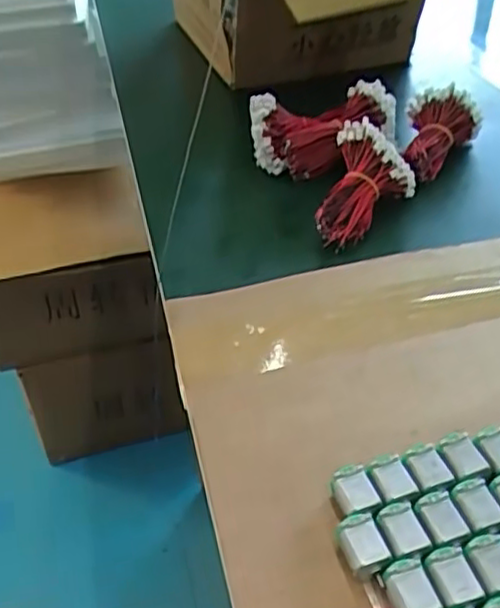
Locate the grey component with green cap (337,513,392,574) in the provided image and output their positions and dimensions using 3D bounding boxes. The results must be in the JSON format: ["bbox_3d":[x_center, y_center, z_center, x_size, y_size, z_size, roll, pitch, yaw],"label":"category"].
[{"bbox_3d":[0.051,0.113,0.317,0.020,0.017,0.025,-14,40,-12],"label":"grey component with green cap"}]

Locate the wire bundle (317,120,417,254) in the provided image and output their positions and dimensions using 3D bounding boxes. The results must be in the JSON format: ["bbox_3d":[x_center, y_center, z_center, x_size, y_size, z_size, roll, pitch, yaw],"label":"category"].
[{"bbox_3d":[0.085,-0.088,0.530,0.067,0.046,0.115,14,60,21],"label":"wire bundle"}]

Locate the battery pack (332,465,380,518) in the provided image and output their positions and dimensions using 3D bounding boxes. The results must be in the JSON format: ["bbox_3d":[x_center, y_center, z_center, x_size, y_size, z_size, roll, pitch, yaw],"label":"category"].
[{"bbox_3d":[0.052,0.095,0.339,0.019,0.017,0.024,-15,40,-14],"label":"battery pack"}]

